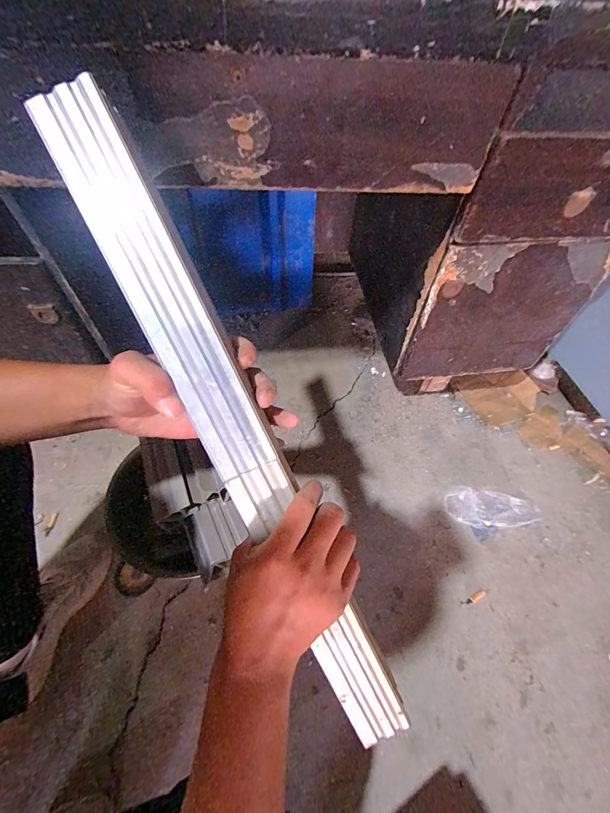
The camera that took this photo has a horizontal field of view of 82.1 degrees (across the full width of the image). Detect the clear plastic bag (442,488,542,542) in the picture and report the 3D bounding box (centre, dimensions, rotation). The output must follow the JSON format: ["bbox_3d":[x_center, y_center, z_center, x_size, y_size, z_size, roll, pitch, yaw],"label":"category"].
[{"bbox_3d":[0.428,0.234,0.813,0.179,0.045,0.122,-13,57,-14],"label":"clear plastic bag"}]

